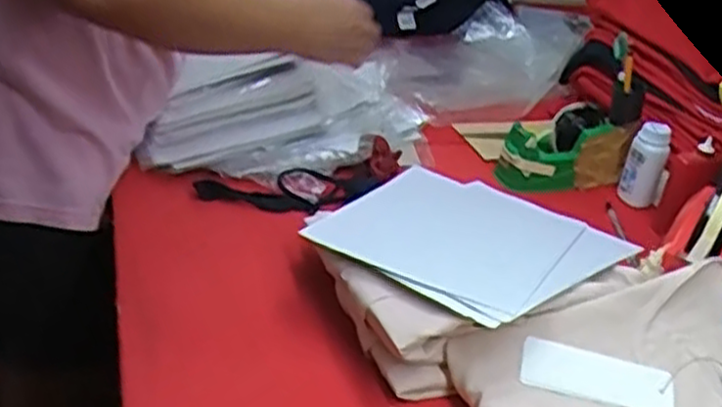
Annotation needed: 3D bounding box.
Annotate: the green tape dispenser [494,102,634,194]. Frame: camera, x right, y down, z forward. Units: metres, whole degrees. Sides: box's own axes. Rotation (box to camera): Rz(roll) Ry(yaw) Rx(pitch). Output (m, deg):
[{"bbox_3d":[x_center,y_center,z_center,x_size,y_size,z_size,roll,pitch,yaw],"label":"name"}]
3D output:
[{"bbox_3d":[0.253,-0.067,0.957,0.155,0.078,0.063,-2,33,-21],"label":"green tape dispenser"}]

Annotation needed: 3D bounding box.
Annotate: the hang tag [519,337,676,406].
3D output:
[{"bbox_3d":[0.190,0.140,0.618,0.119,0.008,0.047,12,47,9],"label":"hang tag"}]

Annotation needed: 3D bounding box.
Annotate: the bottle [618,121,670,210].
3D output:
[{"bbox_3d":[0.341,-0.044,0.922,0.045,0.100,0.035,22,32,17],"label":"bottle"}]

